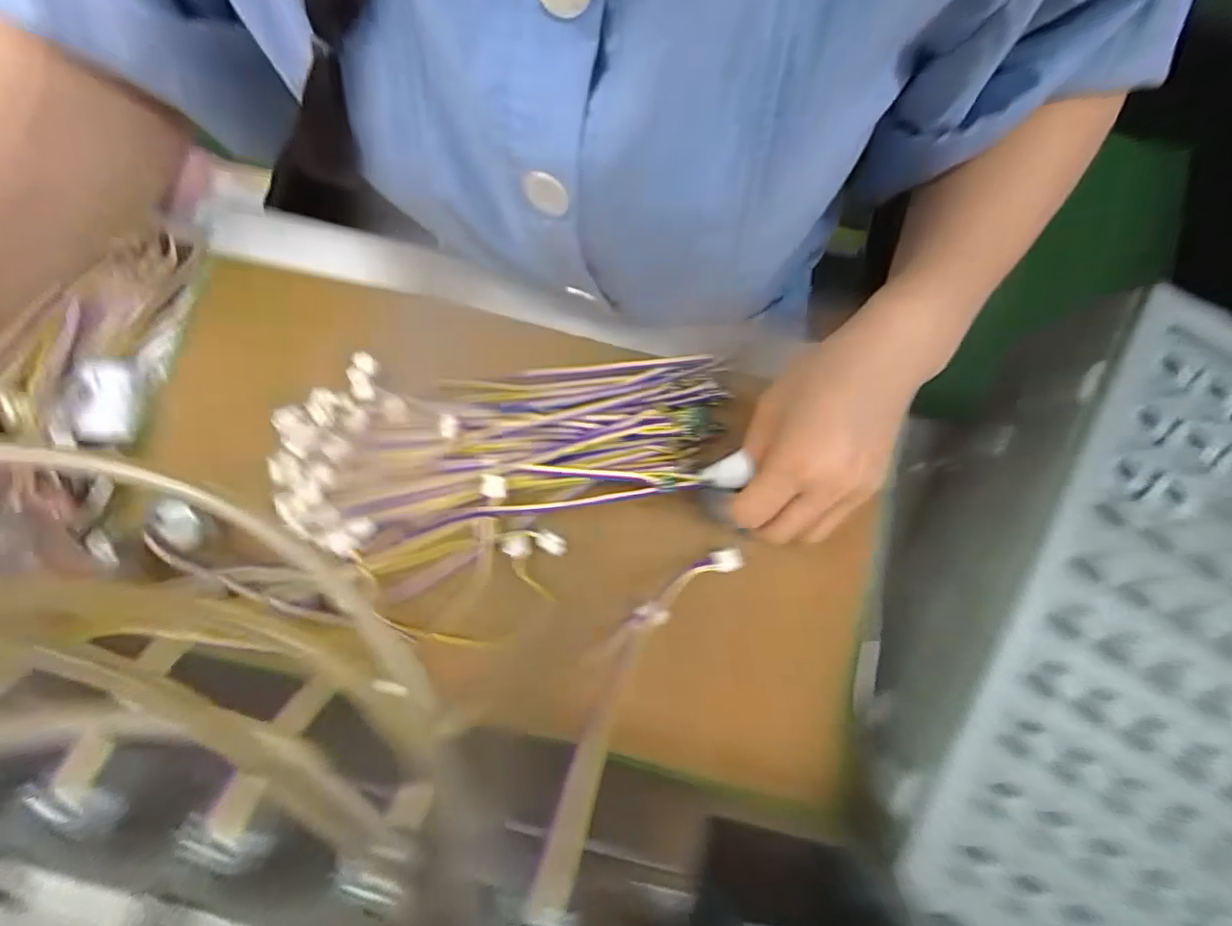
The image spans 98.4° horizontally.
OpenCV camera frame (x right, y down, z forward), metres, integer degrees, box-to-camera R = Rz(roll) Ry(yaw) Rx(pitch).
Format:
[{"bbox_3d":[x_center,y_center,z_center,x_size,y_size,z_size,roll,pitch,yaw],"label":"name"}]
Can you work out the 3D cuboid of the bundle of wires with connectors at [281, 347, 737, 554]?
[{"bbox_3d":[-0.063,-0.017,0.318,0.251,0.038,0.100,-11,79,-3],"label":"bundle of wires with connectors"}]

